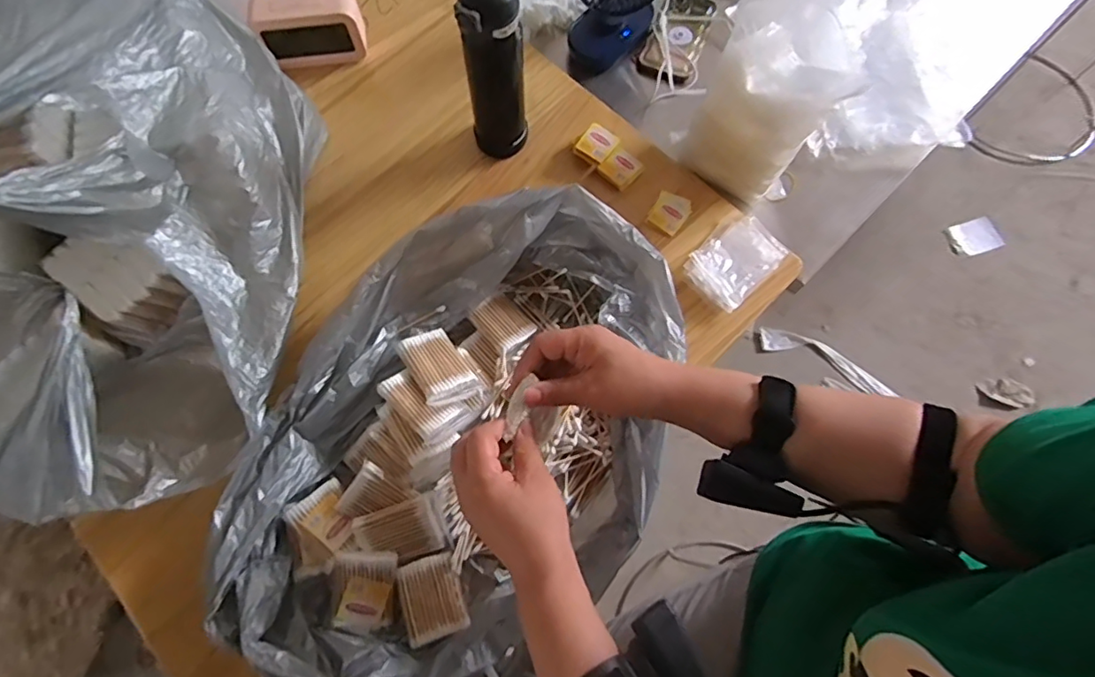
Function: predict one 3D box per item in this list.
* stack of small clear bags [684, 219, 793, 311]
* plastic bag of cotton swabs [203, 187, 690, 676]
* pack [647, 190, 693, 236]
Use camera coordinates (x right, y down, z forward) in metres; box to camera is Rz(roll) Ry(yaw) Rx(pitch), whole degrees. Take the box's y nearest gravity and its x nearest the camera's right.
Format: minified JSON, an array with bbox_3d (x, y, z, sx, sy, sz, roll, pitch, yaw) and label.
[{"bbox_3d":[0.220,-0.091,0.653,0.109,0.022,0.079,-42,75,-13],"label":"stack of small clear bags"},{"bbox_3d":[-0.068,0.086,0.545,0.348,0.109,0.494,41,75,14],"label":"plastic bag of cotton swabs"},{"bbox_3d":[0.151,-0.157,0.683,0.043,0.007,0.053,35,74,12],"label":"pack"}]

